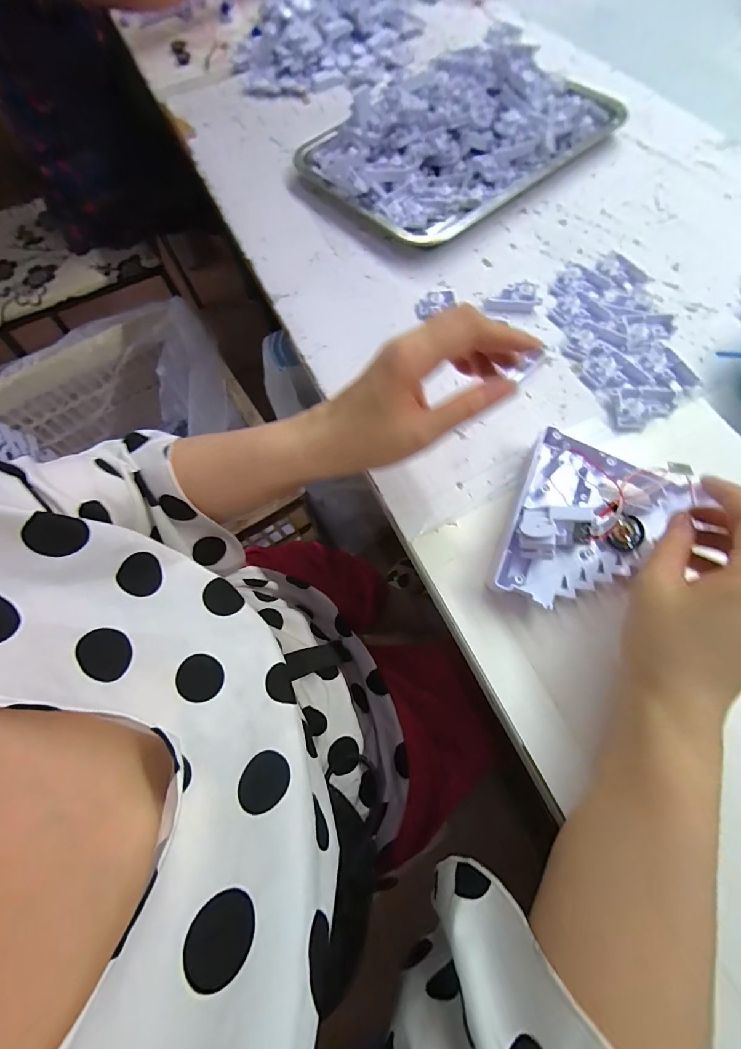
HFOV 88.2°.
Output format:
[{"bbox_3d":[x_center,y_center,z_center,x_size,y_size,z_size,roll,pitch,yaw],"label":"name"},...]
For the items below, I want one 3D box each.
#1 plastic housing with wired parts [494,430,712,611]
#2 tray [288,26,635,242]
[{"bbox_3d":[0.165,0.004,0.275,0.123,0.038,0.131,22,71,11],"label":"plastic housing with wired parts"},{"bbox_3d":[0.104,-0.476,0.447,0.338,0.066,0.248,-37,71,-10],"label":"tray"}]

